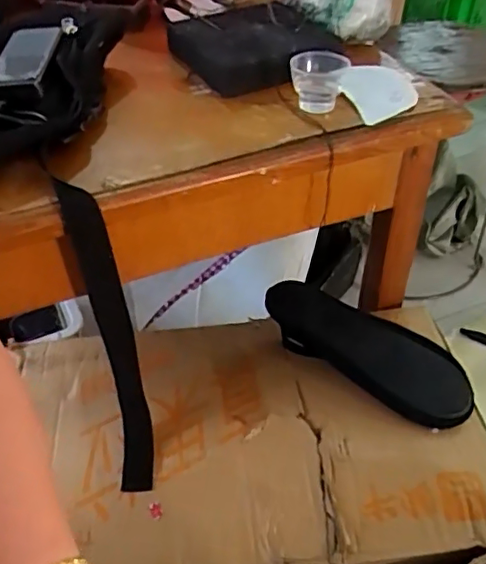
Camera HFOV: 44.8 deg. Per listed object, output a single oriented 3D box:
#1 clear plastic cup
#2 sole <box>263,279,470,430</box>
[{"bbox_3d":[0.071,-0.191,0.563,0.049,0.046,0.048,15,47,16],"label":"clear plastic cup"},{"bbox_3d":[0.142,0.070,0.669,0.247,0.061,0.087,29,51,26],"label":"sole"}]

